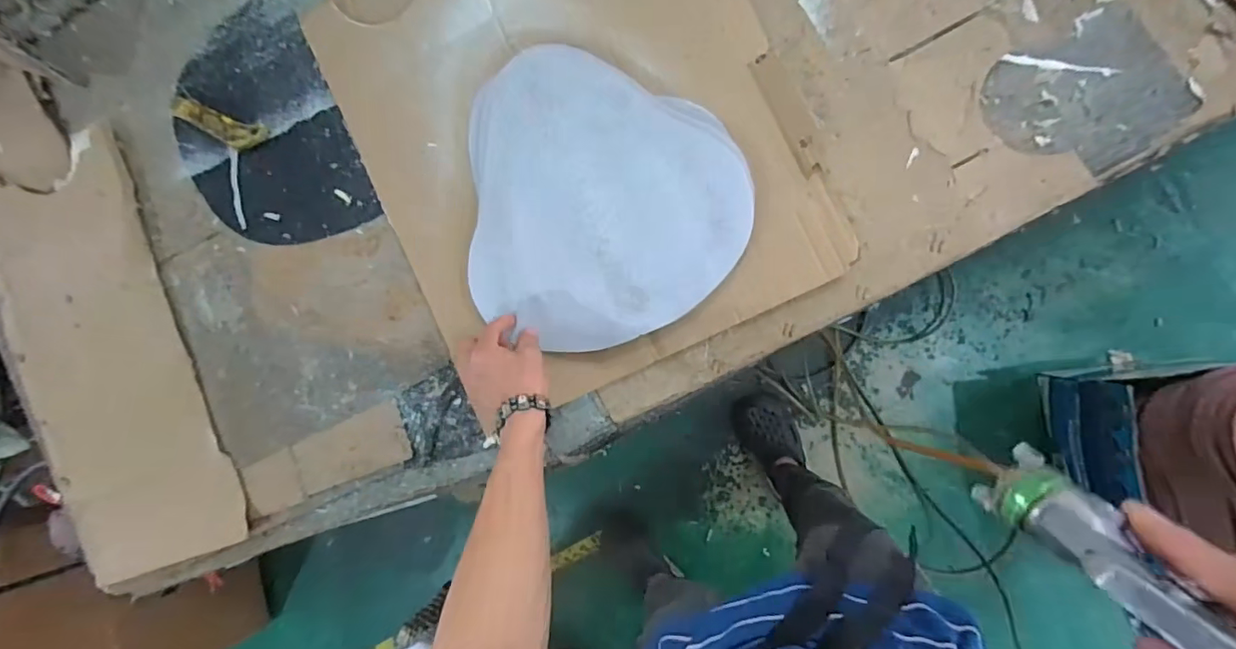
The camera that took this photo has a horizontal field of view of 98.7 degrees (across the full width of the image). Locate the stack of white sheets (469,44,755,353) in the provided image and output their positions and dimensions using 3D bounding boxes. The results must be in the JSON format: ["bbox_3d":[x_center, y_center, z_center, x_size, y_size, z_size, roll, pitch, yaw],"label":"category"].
[{"bbox_3d":[-0.019,-0.152,0.618,0.321,0.030,0.344,-3,92,12],"label":"stack of white sheets"}]

